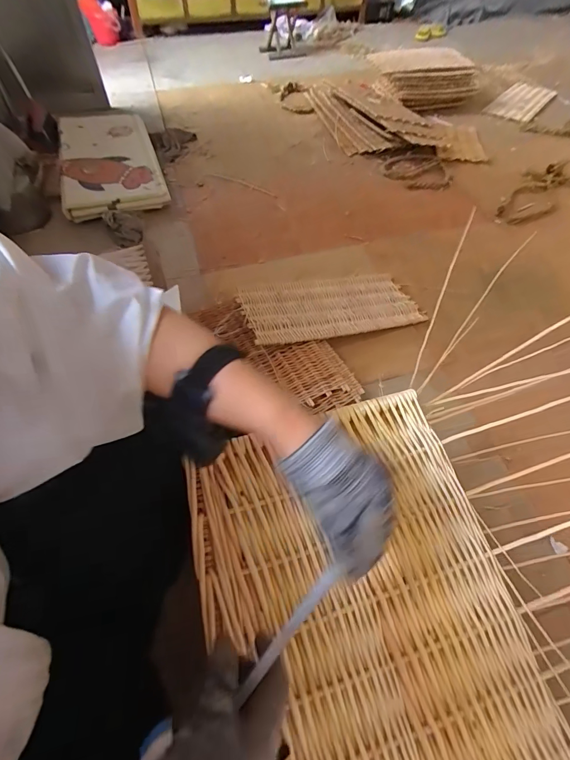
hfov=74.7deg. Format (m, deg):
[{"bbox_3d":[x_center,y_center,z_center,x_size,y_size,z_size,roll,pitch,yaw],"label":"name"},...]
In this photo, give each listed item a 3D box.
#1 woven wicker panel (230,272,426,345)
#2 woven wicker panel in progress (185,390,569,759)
[{"bbox_3d":[0.141,-0.227,1.150,0.563,0.042,0.251,-12,56,-21],"label":"woven wicker panel"},{"bbox_3d":[0.099,0.292,0.362,0.314,0.024,0.543,-12,64,-10],"label":"woven wicker panel in progress"}]

